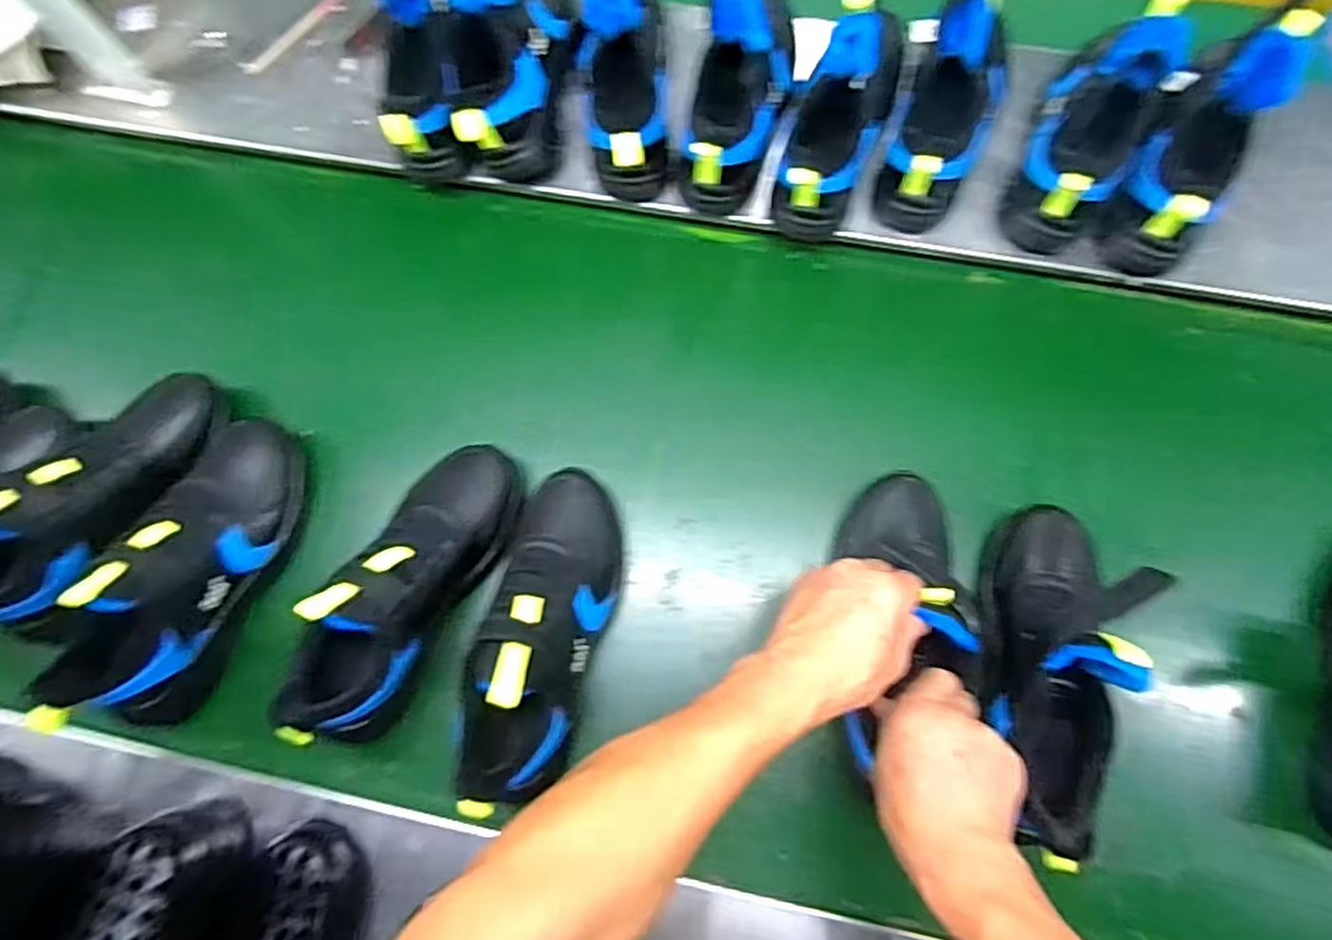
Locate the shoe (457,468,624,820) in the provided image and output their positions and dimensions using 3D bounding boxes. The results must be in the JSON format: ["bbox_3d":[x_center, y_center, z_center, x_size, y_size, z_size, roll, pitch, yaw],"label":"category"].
[{"bbox_3d":[-0.098,0.125,0.572,0.092,0.111,0.265,11,75,4],"label":"shoe"}]

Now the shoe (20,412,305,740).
[{"bbox_3d":[-0.399,0.078,0.593,0.091,0.113,0.263,19,76,6],"label":"shoe"}]

